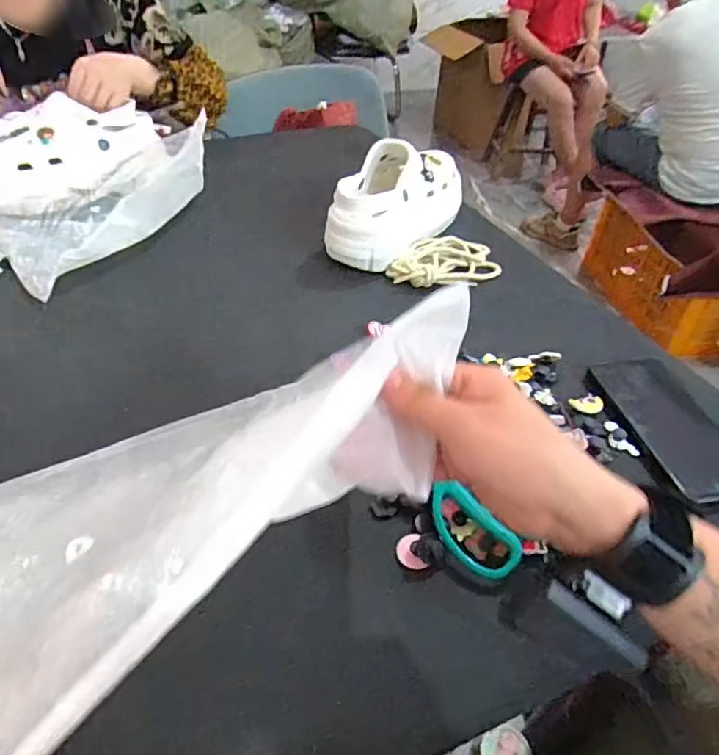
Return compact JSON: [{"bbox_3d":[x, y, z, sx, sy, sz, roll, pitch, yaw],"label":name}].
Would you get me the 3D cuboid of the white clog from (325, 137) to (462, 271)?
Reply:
[{"bbox_3d":[0.047,-0.228,0.706,0.104,0.099,0.211,23,45,21],"label":"white clog"}]

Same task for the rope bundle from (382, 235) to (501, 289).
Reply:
[{"bbox_3d":[0.102,-0.145,0.688,0.136,0.020,0.101,-3,42,-8],"label":"rope bundle"}]

